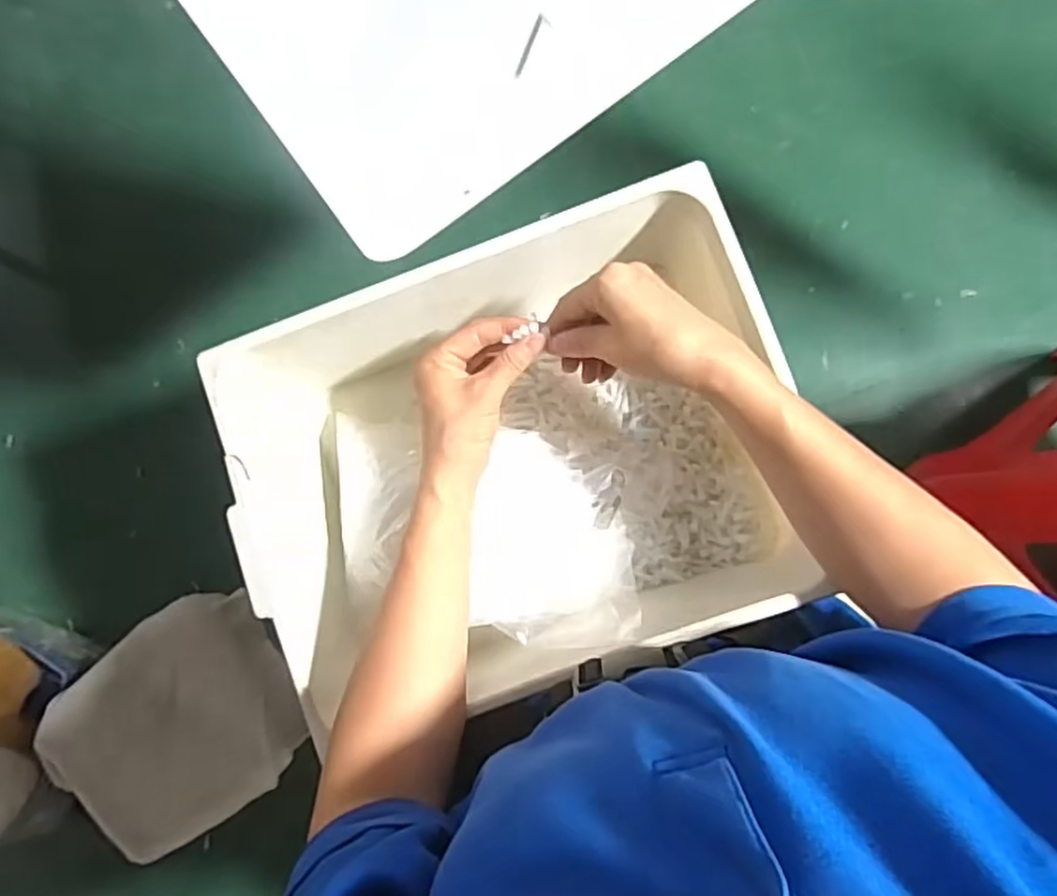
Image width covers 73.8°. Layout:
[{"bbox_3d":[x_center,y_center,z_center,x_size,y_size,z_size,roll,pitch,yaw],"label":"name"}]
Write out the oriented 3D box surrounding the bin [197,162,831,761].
[{"bbox_3d":[-0.012,0.011,0.499,0.363,0.120,0.283,-19,83,1],"label":"bin"}]

